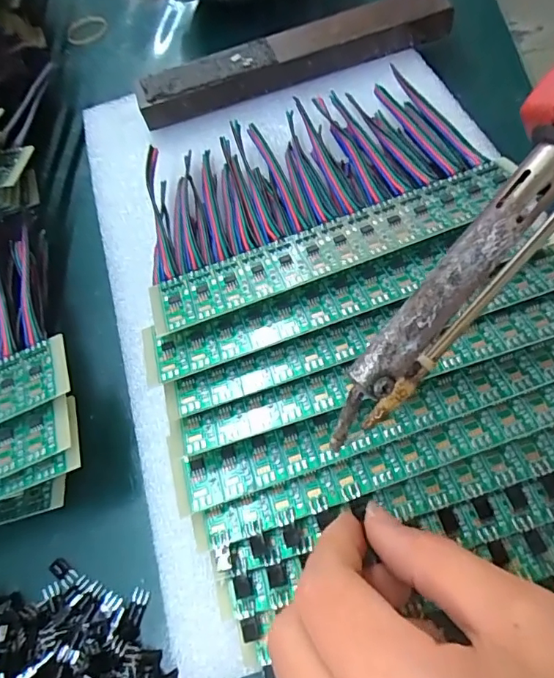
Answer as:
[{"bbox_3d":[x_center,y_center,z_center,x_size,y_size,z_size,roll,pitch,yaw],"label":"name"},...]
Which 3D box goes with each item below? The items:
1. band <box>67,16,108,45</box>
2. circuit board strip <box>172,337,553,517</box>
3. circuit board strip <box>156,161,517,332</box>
[{"bbox_3d":[-0.151,-0.244,0.393,0.034,0.005,0.035,-12,61,3],"label":"band"},{"bbox_3d":[0.041,0.025,0.178,0.162,0.007,0.019,-20,57,0],"label":"circuit board strip"},{"bbox_3d":[0.024,-0.040,0.206,0.159,0.004,0.033,-20,47,-2],"label":"circuit board strip"}]

